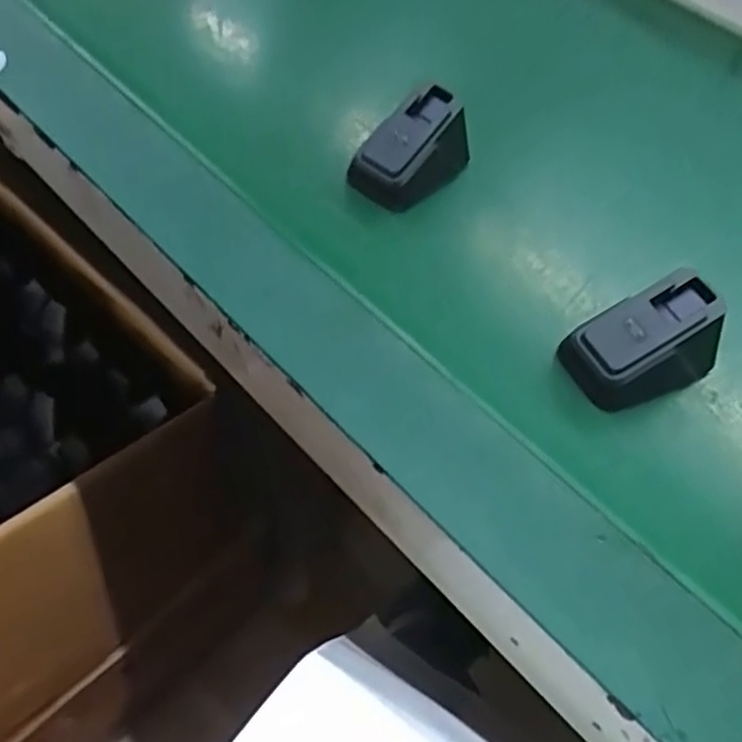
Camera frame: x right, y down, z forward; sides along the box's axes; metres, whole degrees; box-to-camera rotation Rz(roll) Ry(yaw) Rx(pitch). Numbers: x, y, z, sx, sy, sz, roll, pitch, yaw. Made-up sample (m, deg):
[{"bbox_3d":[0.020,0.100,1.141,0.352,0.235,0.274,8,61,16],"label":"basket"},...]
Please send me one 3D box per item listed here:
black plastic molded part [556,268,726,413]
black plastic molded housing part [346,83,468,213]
[{"bbox_3d":[0.128,-0.013,0.332,0.069,0.040,0.043,-14,56,-15],"label":"black plastic molded part"},{"bbox_3d":[0.021,-0.119,0.397,0.061,0.044,0.033,-31,62,-25],"label":"black plastic molded housing part"}]

